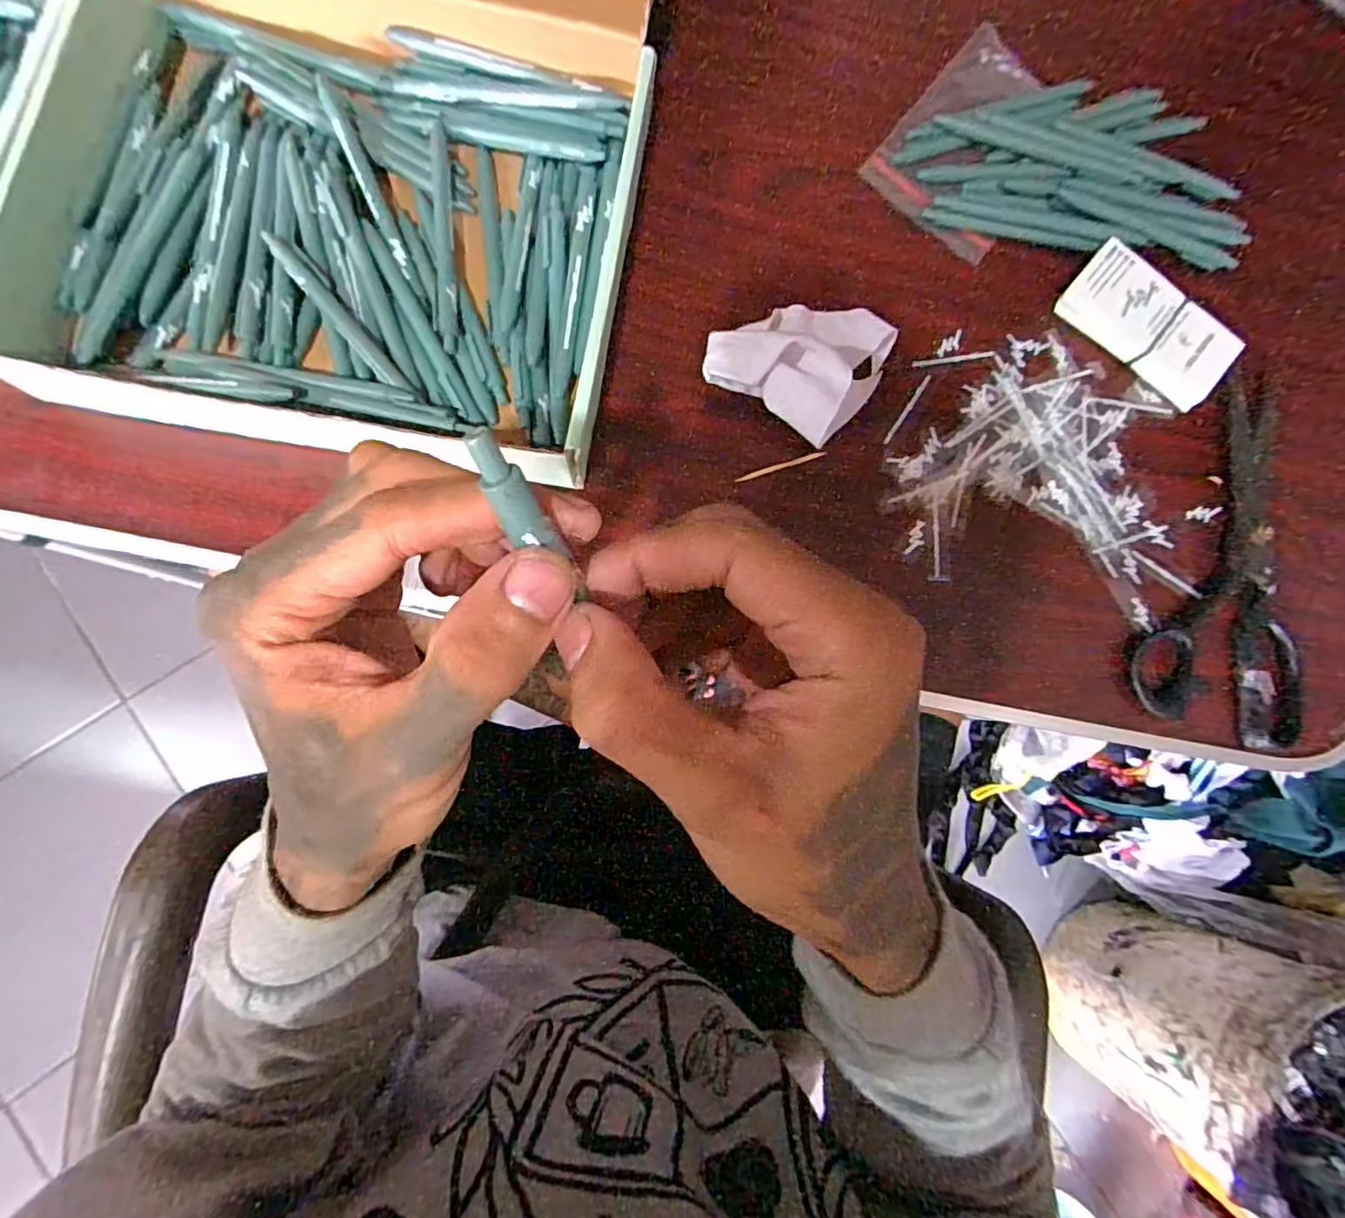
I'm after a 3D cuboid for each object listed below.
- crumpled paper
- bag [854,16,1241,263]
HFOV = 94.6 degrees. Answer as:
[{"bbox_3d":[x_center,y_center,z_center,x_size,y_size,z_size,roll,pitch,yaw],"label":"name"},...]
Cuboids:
[{"bbox_3d":[0.081,-0.158,0.371,0.098,0.039,0.097,33,80,0],"label":"crumpled paper"},{"bbox_3d":[0.264,-0.301,0.414,0.239,0.021,0.155,18,81,-3],"label":"bag"}]

